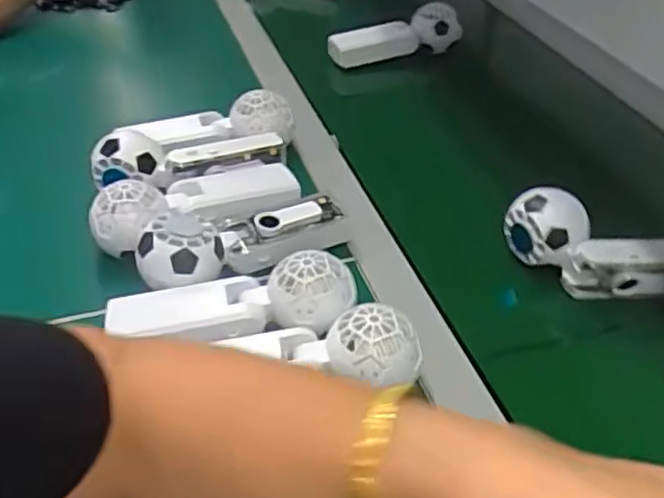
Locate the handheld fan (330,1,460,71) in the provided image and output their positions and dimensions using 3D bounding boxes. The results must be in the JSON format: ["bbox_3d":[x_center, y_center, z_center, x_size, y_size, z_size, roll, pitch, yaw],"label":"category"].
[{"bbox_3d":[0.080,-0.264,0.841,0.164,0.064,0.046,-13,41,3],"label":"handheld fan"}]

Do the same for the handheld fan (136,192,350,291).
[{"bbox_3d":[-0.063,-0.013,0.519,0.171,0.045,0.055,-21,46,-25],"label":"handheld fan"}]

